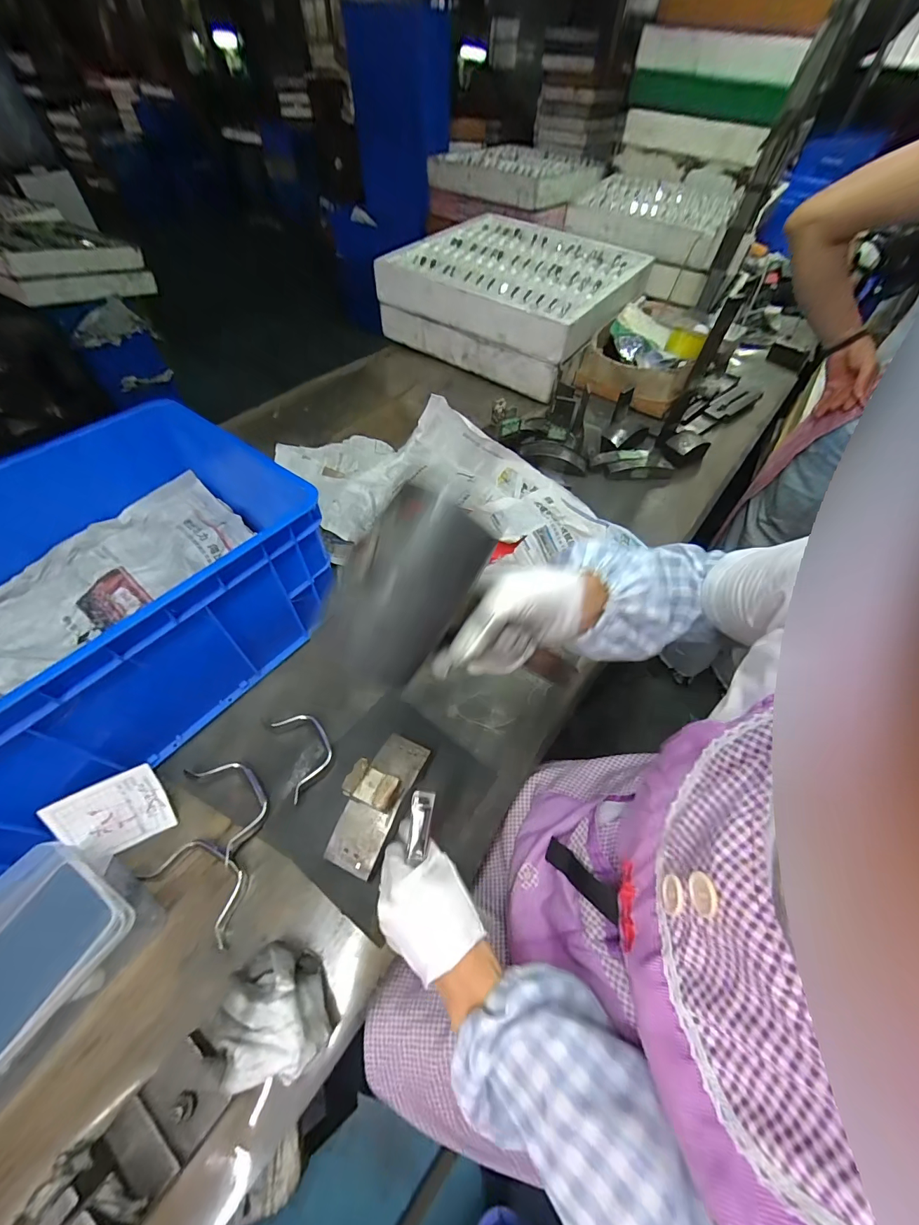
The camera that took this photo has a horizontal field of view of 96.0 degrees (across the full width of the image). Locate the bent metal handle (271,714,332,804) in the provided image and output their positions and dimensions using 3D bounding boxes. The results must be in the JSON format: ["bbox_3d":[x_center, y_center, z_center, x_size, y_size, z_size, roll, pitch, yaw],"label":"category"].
[{"bbox_3d":[-0.185,0.163,0.497,0.054,0.026,0.111,-25,61,-19],"label":"bent metal handle"}]

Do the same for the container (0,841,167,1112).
[{"bbox_3d":[-0.380,0.311,0.349,0.119,0.088,0.183,31,59,16],"label":"container"}]

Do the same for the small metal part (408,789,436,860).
[{"bbox_3d":[-0.035,0.188,0.369,0.019,0.010,0.056,7,83,1],"label":"small metal part"}]

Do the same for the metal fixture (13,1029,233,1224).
[{"bbox_3d":[-0.231,0.386,0.304,0.065,0.067,0.118,32,60,17],"label":"metal fixture"}]

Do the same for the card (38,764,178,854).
[{"bbox_3d":[-0.367,0.217,0.440,0.091,0.079,0.007,-23,16,-26],"label":"card"}]

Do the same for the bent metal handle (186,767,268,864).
[{"bbox_3d":[-0.255,0.209,0.464,0.057,0.023,0.113,-33,64,-23],"label":"bent metal handle"}]

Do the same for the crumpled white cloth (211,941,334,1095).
[{"bbox_3d":[-0.160,0.341,0.354,0.079,0.058,0.090,-19,59,-16],"label":"crumpled white cloth"}]

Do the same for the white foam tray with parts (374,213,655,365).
[{"bbox_3d":[0.169,-0.916,1.118,0.571,0.092,0.607,26,58,13],"label":"white foam tray with parts"}]

